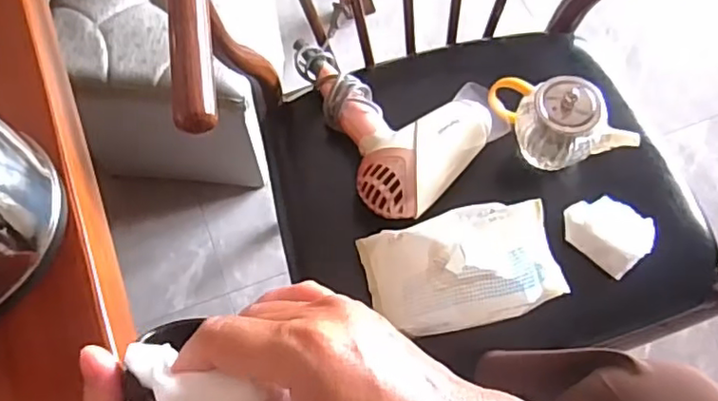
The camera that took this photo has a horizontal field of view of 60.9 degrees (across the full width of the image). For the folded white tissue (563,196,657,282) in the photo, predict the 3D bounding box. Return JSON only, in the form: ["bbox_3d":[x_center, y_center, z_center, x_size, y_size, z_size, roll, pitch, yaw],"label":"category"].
[{"bbox_3d":[0.255,0.032,0.627,0.085,0.016,0.066,38,71,15],"label":"folded white tissue"}]

